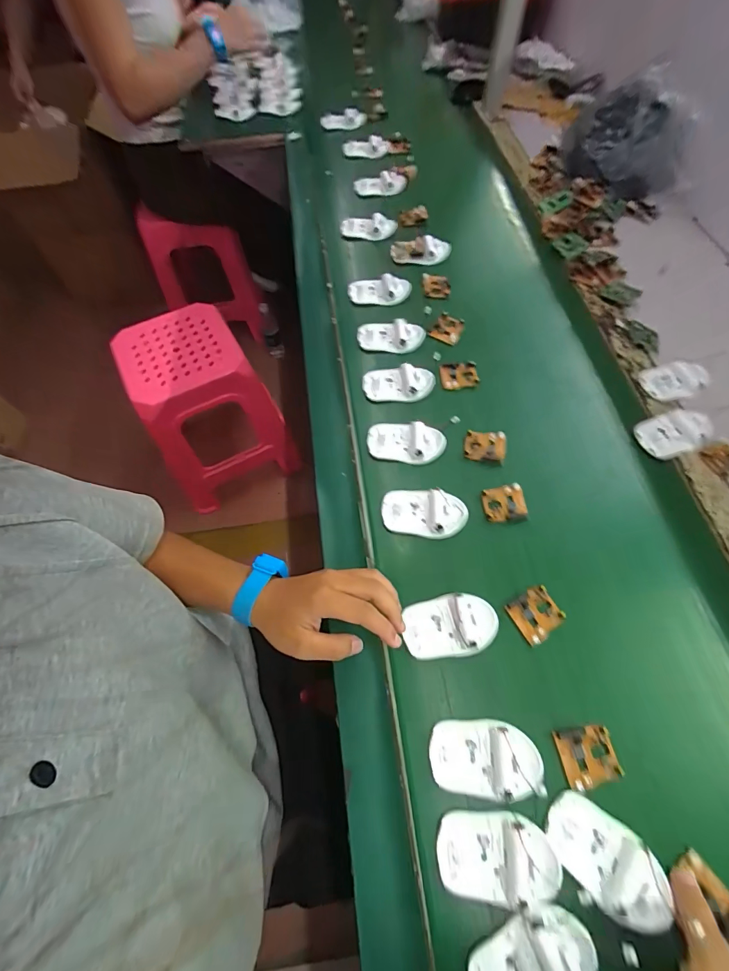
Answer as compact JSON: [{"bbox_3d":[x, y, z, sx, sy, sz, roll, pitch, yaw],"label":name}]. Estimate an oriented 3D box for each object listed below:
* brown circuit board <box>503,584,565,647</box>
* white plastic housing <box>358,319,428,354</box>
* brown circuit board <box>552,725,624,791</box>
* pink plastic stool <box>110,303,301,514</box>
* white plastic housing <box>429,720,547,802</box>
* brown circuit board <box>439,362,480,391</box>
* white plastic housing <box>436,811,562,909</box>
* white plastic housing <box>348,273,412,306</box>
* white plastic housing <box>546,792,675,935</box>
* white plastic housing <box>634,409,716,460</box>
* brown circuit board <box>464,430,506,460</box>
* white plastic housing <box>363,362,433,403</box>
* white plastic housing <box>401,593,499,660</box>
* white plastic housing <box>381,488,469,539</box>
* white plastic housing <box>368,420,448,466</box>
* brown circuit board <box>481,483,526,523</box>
[{"bbox_3d":[0.185,0.138,0.421,0.052,0.013,0.047,-29,66,-12],"label":"brown circuit board"},{"bbox_3d":[0.041,-0.231,0.609,0.100,0.013,0.056,-5,63,0],"label":"white plastic housing"},{"bbox_3d":[0.206,0.249,0.362,0.051,0.008,0.046,-8,63,-2],"label":"brown circuit board"},{"bbox_3d":[-0.466,-0.226,1.179,0.335,0.432,0.365,-32,66,-13],"label":"pink plastic stool"},{"bbox_3d":[0.111,0.251,0.361,0.097,0.019,0.059,-1,63,1],"label":"white plastic housing"},{"bbox_3d":[0.138,-0.160,0.574,0.053,0.010,0.043,0,63,2],"label":"brown circuit board"},{"bbox_3d":[0.111,0.311,0.327,0.096,0.015,0.058,-1,63,2],"label":"white plastic housing"},{"bbox_3d":[0.024,-0.328,0.655,0.103,0.018,0.047,2,63,3],"label":"white plastic housing"},{"bbox_3d":[0.201,0.309,0.322,0.097,0.018,0.058,34,69,18],"label":"white plastic housing"},{"bbox_3d":[0.402,-0.069,0.510,0.086,0.017,0.056,-17,64,-7],"label":"white plastic housing"},{"bbox_3d":[0.159,-0.053,0.519,0.055,0.009,0.043,4,63,4],"label":"brown circuit board"},{"bbox_3d":[0.049,-0.148,0.567,0.100,0.016,0.057,-3,63,1],"label":"white plastic housing"},{"bbox_3d":[0.091,0.144,0.410,0.096,0.032,0.060,-5,63,0],"label":"white plastic housing"},{"bbox_3d":[0.071,0.031,0.471,0.097,0.018,0.058,5,63,5],"label":"white plastic housing"},{"bbox_3d":[0.054,-0.058,0.520,0.099,0.016,0.055,9,64,6],"label":"white plastic housing"},{"bbox_3d":[0.171,0.021,0.480,0.051,0.010,0.047,-5,63,0],"label":"brown circuit board"}]

